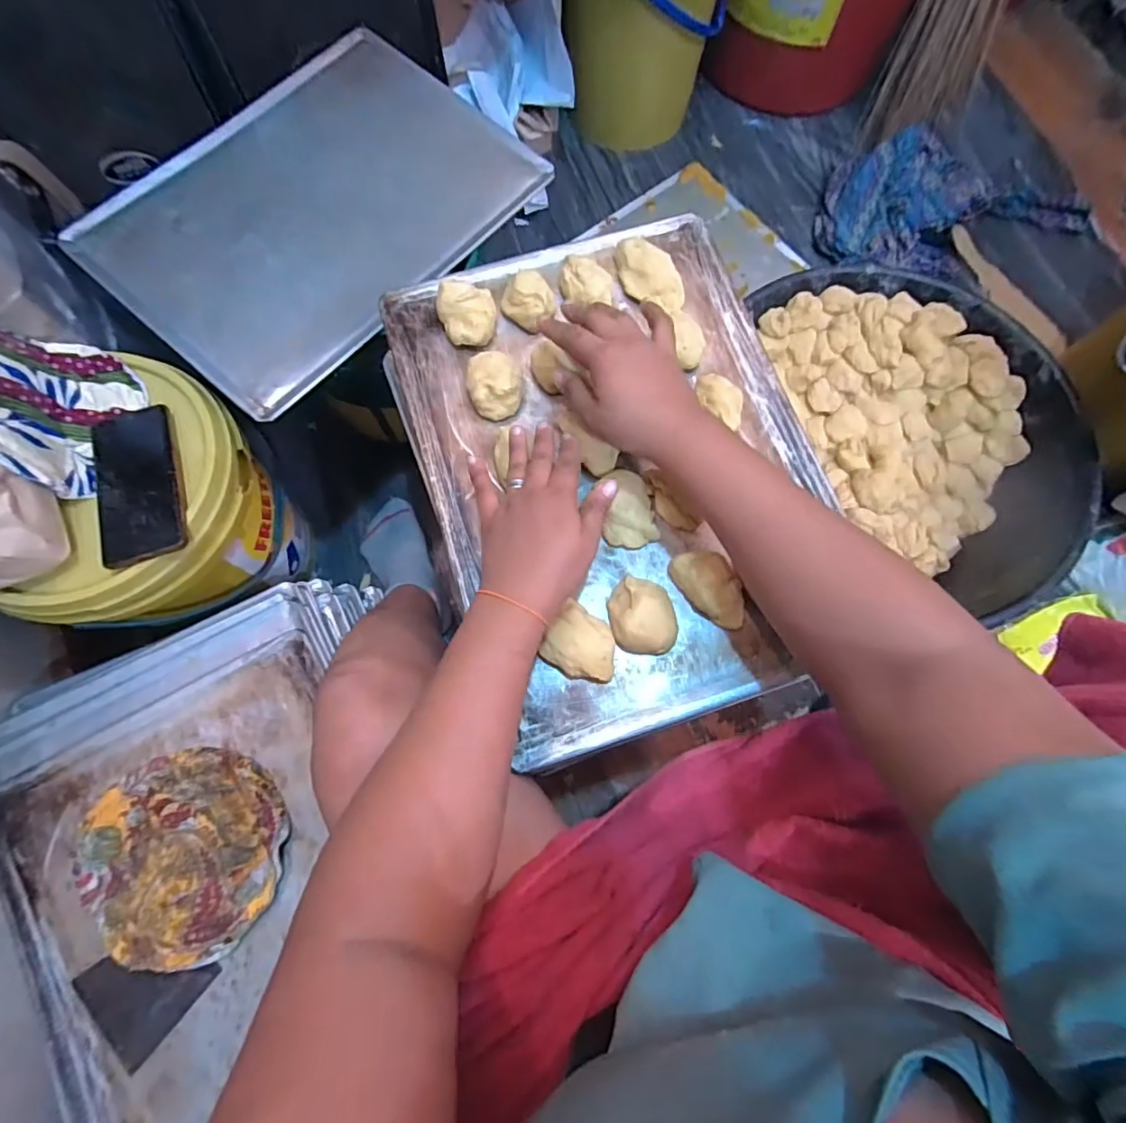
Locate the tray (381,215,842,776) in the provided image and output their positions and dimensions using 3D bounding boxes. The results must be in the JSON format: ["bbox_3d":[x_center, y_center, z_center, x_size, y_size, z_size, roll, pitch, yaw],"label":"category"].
[{"bbox_3d":[0.049,-0.095,0.471,0.329,0.042,0.443,-17,74,-5],"label":"tray"}]

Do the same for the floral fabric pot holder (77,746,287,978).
[{"bbox_3d":[-0.361,0.280,0.518,0.181,0.024,0.181,0,73,0],"label":"floral fabric pot holder"}]

